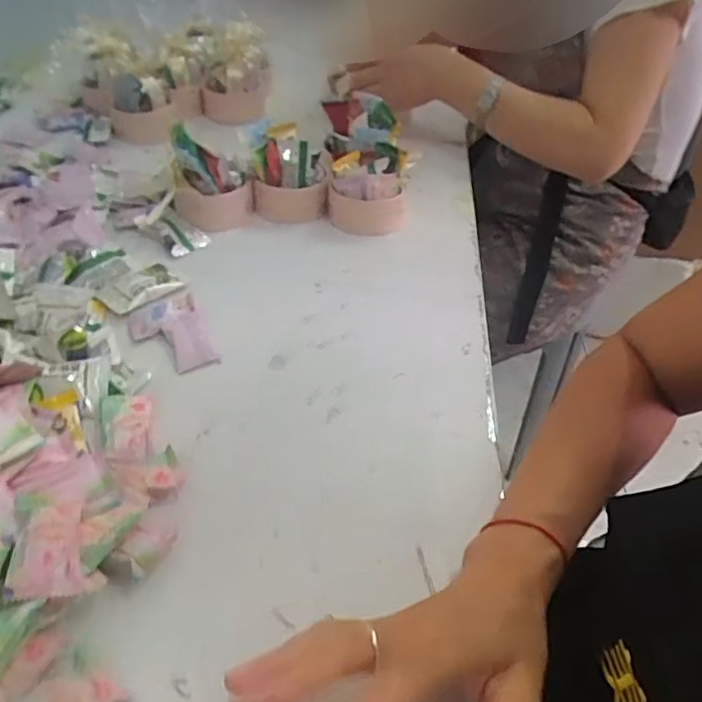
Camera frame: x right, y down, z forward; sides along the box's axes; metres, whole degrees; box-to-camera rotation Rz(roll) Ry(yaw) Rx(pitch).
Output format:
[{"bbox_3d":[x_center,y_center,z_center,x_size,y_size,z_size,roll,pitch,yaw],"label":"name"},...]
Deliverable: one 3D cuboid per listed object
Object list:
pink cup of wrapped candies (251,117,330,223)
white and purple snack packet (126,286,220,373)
[{"bbox_3d":[-0.064,-0.188,0.615,0.078,0.083,0.072,1,44,-1],"label":"pink cup of wrapped candies"},{"bbox_3d":[-0.152,-0.019,0.483,0.057,0.007,0.090,-17,48,-23],"label":"white and purple snack packet"}]

